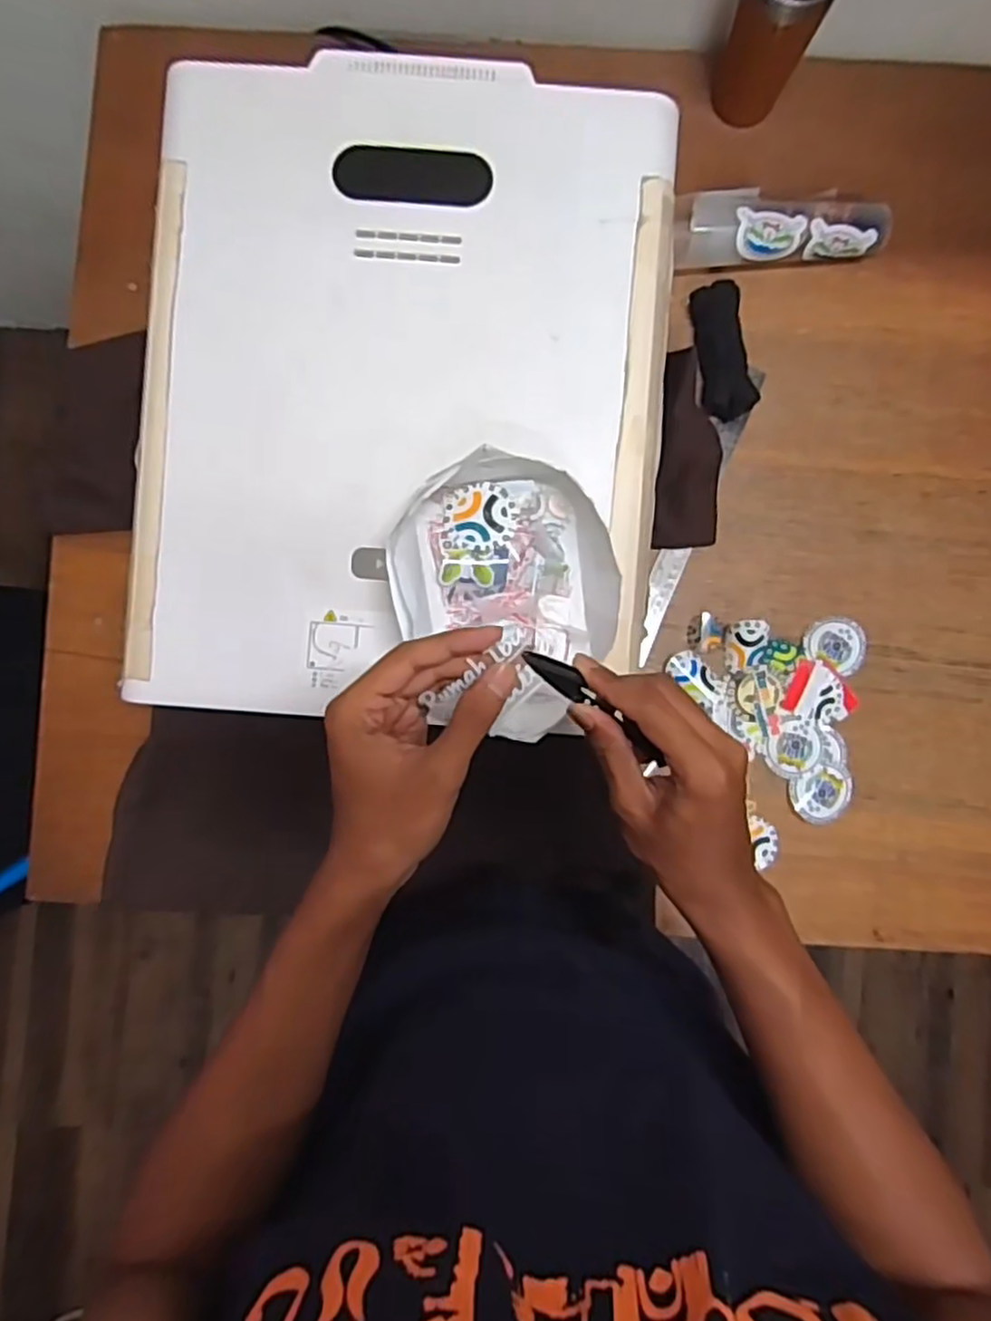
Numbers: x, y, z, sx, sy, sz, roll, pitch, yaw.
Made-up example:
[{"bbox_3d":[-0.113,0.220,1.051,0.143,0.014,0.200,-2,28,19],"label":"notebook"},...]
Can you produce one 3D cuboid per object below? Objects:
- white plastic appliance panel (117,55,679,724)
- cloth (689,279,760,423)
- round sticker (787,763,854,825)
[{"bbox_3d":[-0.072,-0.210,0.558,0.397,0.037,0.493,4,89,1],"label":"white plastic appliance panel"},{"bbox_3d":[0.225,-0.304,0.711,0.049,0.024,0.129,-7,89,1],"label":"cloth"},{"bbox_3d":[0.320,0.131,0.704,0.061,0.006,0.051,-26,88,0],"label":"round sticker"}]

